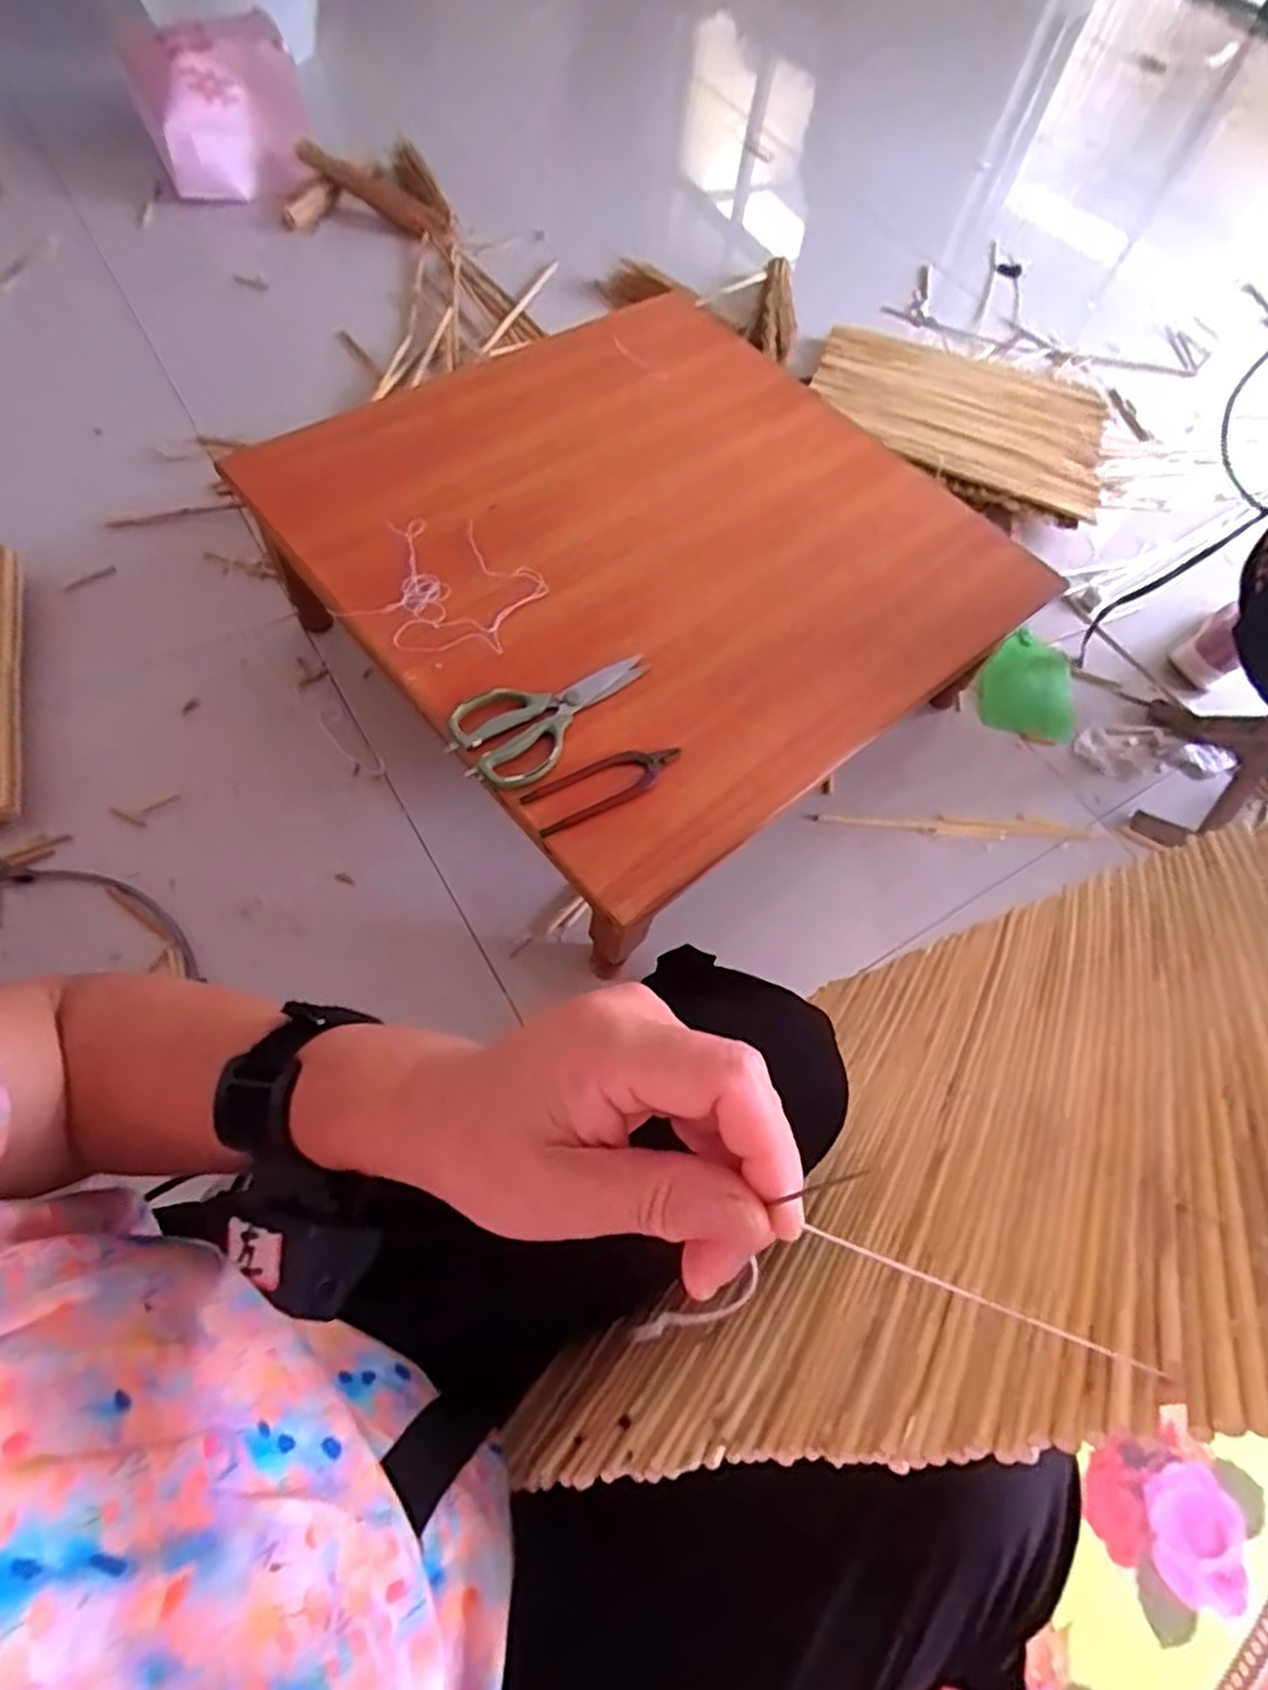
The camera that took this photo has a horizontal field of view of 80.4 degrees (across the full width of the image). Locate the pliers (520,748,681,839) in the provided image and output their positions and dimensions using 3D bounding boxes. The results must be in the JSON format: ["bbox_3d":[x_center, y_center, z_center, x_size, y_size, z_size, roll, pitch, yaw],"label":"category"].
[{"bbox_3d":[-0.025,-0.057,0.703,0.154,0.010,0.048,-24,68,-18],"label":"pliers"}]

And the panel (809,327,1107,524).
[{"bbox_3d":[0.629,-0.837,1.444,0.555,0.030,0.467,15,62,-2],"label":"panel"}]

